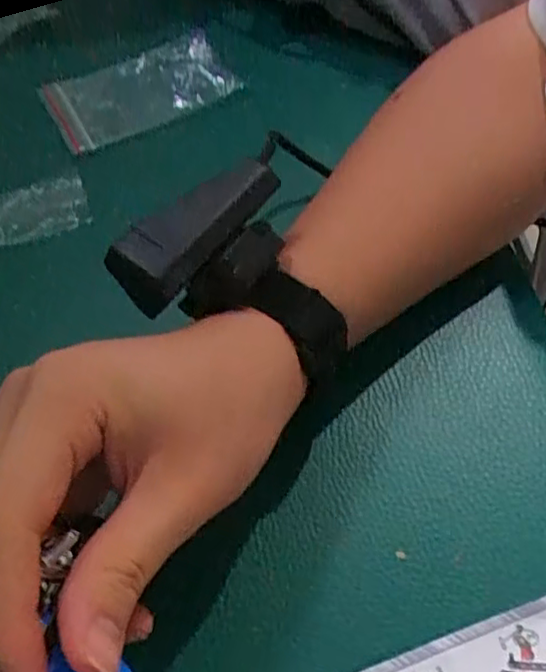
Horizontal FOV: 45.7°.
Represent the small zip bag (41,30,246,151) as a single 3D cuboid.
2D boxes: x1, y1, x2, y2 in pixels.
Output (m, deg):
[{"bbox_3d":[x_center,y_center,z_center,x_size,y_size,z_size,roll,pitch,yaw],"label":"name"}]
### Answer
[{"bbox_3d":[-0.088,-0.162,0.428,0.116,0.011,0.083,-24,56,-8],"label":"small zip bag"}]

